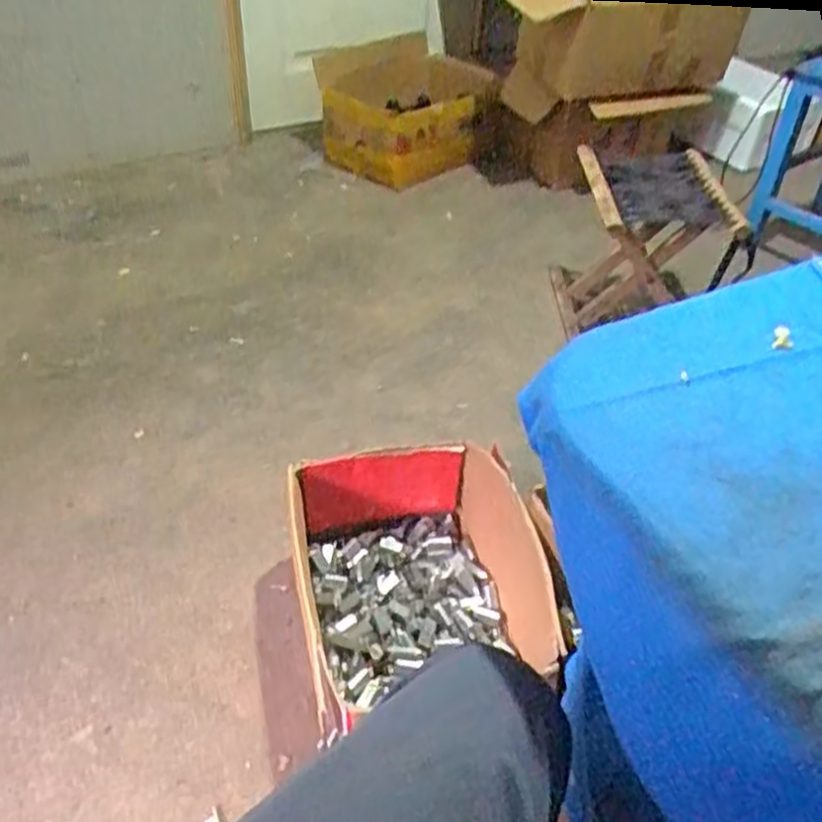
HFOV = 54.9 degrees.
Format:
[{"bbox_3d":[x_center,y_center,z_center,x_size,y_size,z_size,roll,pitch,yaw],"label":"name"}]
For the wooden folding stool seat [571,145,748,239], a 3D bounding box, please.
[{"bbox_3d":[0.484,-0.446,1.614,0.273,0.083,0.365,1,42,-4],"label":"wooden folding stool seat"}]

